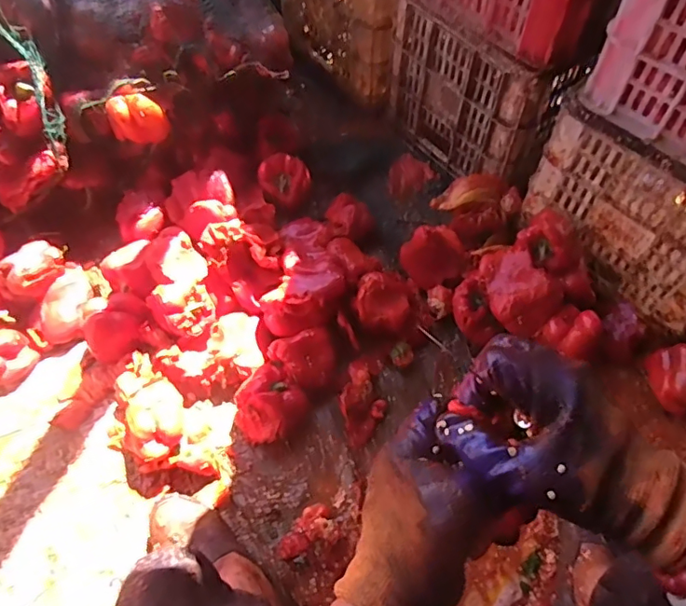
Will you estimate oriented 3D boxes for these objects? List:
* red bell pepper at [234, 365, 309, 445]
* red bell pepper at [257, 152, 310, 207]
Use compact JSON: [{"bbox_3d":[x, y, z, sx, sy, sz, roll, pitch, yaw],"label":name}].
[{"bbox_3d":[-0.111,0.152,0.794,0.095,0.066,0.104,39,68,20],"label":"red bell pepper"},{"bbox_3d":[-0.109,-0.235,1.002,0.096,0.071,0.096,-5,60,-2],"label":"red bell pepper"}]

